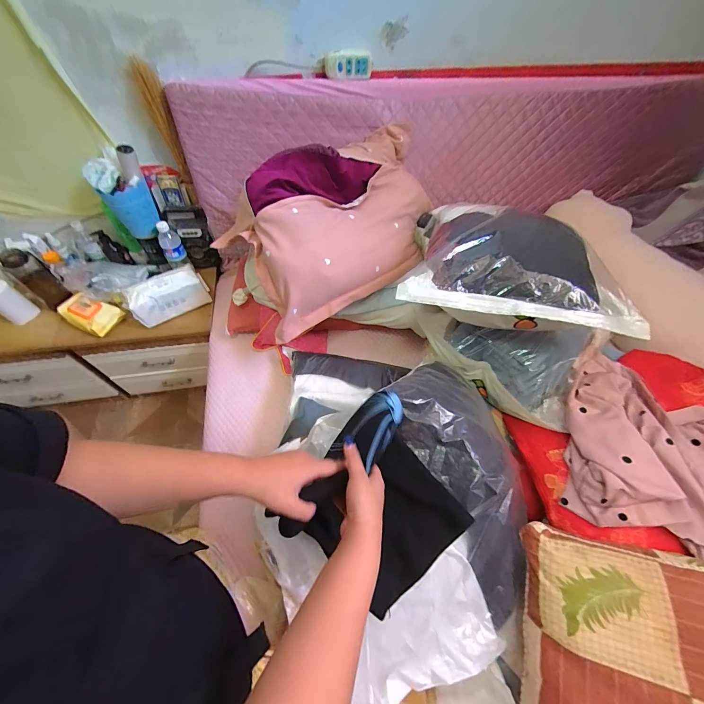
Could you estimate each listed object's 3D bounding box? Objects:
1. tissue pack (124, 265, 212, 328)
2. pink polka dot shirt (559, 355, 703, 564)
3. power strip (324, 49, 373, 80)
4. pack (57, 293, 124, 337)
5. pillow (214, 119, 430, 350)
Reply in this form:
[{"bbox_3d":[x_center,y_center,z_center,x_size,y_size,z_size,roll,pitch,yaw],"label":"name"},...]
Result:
[{"bbox_3d":[-0.595,-0.182,1.004,0.225,0.115,0.092,-36,66,-22],"label":"tissue pack"},{"bbox_3d":[0.609,0.172,0.627,0.307,0.103,0.402,17,59,8],"label":"pink polka dot shirt"},{"bbox_3d":[-0.009,-0.738,0.801,0.125,0.056,0.050,1,58,-2],"label":"power strip"},{"bbox_3d":[-0.831,-0.129,0.974,0.174,0.048,0.102,21,59,11],"label":"pack"},{"bbox_3d":[-0.025,-0.339,0.862,0.590,0.226,0.398,-29,93,-20],"label":"pillow"}]

